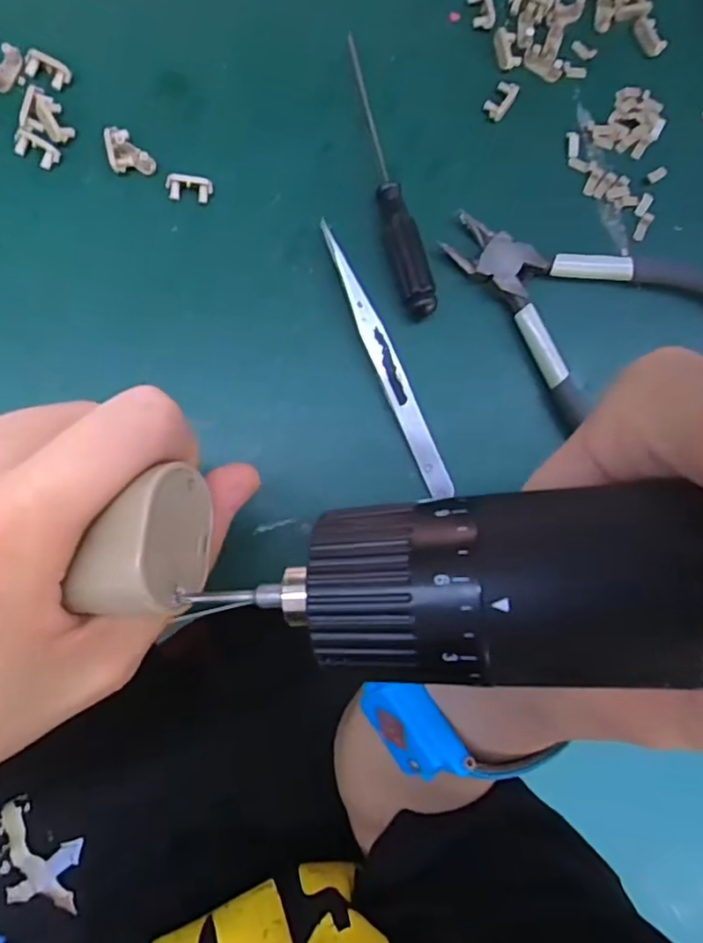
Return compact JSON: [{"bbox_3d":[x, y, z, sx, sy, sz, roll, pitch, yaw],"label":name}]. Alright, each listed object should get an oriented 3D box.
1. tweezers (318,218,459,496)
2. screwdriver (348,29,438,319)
[{"bbox_3d":[0.015,-0.047,0.259,0.011,0.007,0.127,-24,88,-9],"label":"tweezers"},{"bbox_3d":[0.014,-0.132,0.264,0.014,0.018,0.131,-16,87,-8],"label":"screwdriver"}]

